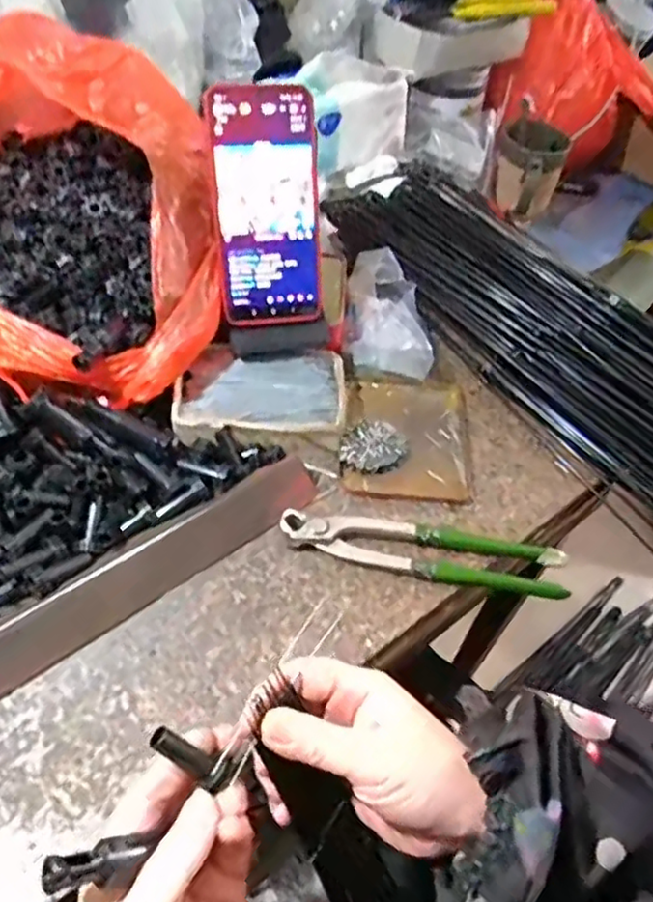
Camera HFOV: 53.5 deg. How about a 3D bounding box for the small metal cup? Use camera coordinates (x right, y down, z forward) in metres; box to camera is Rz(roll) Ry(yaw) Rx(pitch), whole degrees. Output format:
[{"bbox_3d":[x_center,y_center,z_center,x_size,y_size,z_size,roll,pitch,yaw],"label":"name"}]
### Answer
[{"bbox_3d":[0.249,-0.353,0.799,0.082,0.105,0.097,16,52,10],"label":"small metal cup"}]

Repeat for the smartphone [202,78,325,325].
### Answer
[{"bbox_3d":[-0.044,-0.178,0.476,0.080,0.163,0.010,-6,21,-8],"label":"smartphone"}]

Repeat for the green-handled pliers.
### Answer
[{"bbox_3d":[0.068,0.065,0.447,0.193,0.019,0.041,10,51,5],"label":"green-handled pliers"}]

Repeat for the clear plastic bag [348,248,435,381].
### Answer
[{"bbox_3d":[0.054,-0.118,0.571,0.069,0.058,0.127,1,51,-2],"label":"clear plastic bag"}]

